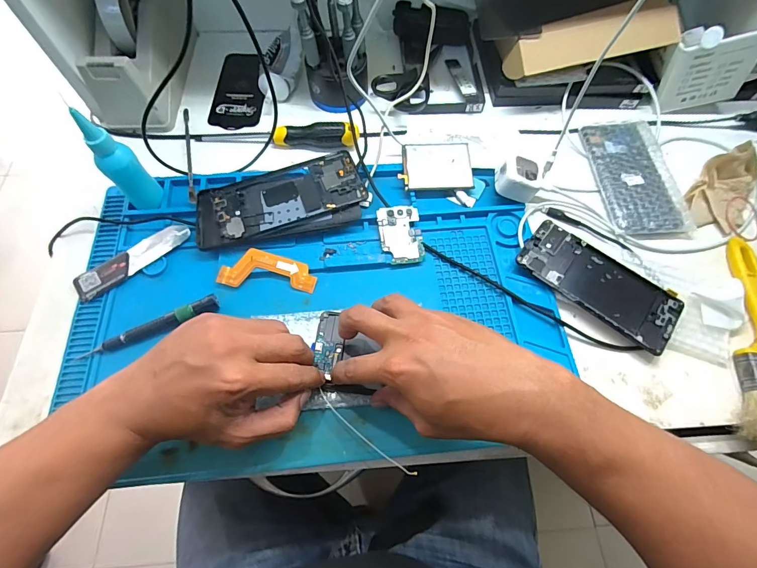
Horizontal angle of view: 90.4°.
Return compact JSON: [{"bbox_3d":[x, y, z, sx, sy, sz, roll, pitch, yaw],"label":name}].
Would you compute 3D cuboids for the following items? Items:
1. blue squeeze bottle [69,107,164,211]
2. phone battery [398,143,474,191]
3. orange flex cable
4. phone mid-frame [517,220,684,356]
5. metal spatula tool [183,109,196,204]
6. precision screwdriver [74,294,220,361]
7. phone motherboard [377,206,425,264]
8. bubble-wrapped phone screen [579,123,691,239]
[{"bbox_3d":[-0.257,-0.119,0.378,0.028,0.117,0.027,6,65,1],"label":"blue squeeze bottle"},{"bbox_3d":[0.069,-0.140,0.447,0.083,0.007,0.060,-3,74,-3],"label":"phone battery"},{"bbox_3d":[-0.113,-0.014,0.389,0.096,0.004,0.039,5,77,-3],"label":"orange flex cable"},{"bbox_3d":[0.229,-0.002,0.394,0.159,0.014,0.077,36,69,14],"label":"phone mid-frame"},{"bbox_3d":[-0.229,-0.161,0.452,0.007,0.012,0.163,-14,67,-8],"label":"metal spatula tool"},{"bbox_3d":[-0.219,0.042,0.359,0.131,0.015,0.016,-22,68,-12],"label":"precision screwdriver"},{"bbox_3d":[0.025,-0.053,0.408,0.045,0.004,0.064,-6,75,-9],"label":"phone motherboard"},{"bbox_3d":[0.312,-0.134,0.458,0.092,0.015,0.168,-2,65,-3],"label":"bubble-wrapped phone screen"}]

